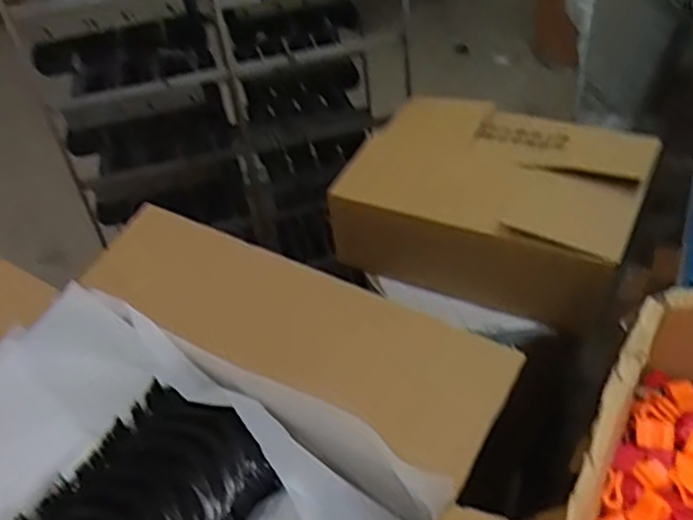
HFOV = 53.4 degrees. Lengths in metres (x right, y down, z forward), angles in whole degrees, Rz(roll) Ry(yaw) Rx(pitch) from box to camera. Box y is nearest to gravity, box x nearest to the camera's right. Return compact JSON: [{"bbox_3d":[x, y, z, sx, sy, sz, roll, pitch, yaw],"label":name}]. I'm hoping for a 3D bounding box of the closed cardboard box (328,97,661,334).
[{"bbox_3d":[0.221,-0.092,1.047,0.408,0.155,0.300,14,47,23],"label":"closed cardboard box"}]

